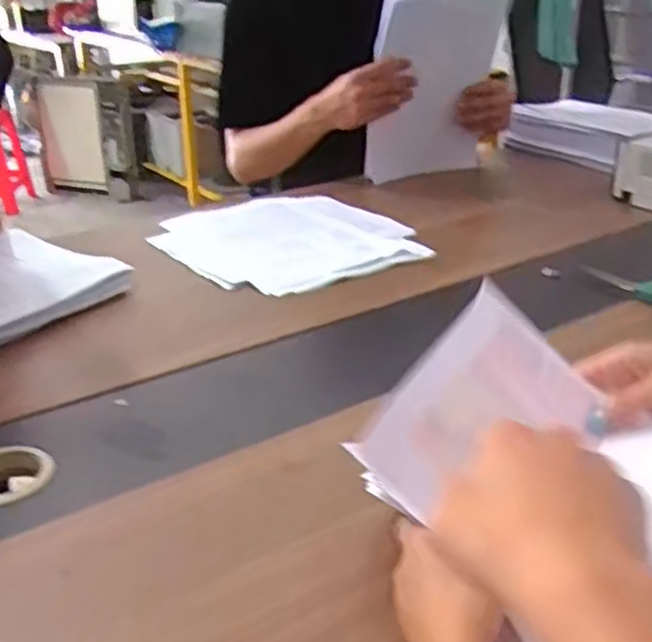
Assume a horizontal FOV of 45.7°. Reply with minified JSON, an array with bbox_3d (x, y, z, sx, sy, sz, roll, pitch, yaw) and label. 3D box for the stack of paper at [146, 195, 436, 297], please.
[{"bbox_3d":[-0.062,-0.112,1.039,0.285,0.014,0.326,-20,33,-31],"label":"stack of paper"}]

